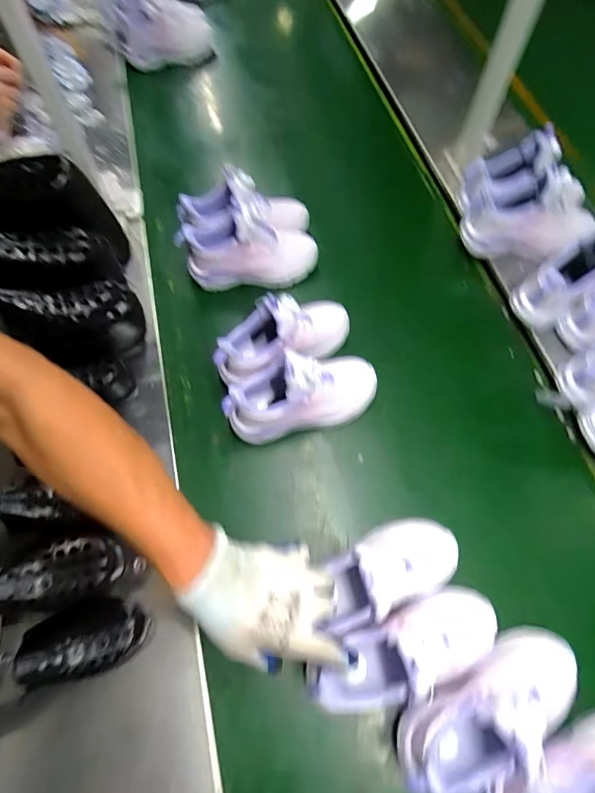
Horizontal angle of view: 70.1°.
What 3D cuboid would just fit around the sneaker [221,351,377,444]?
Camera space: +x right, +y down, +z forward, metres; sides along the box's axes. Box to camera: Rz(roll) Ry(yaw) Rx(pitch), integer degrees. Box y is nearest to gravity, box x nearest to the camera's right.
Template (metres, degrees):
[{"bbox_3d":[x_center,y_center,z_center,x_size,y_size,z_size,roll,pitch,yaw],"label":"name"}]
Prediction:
[{"bbox_3d":[0.008,-0.007,0.580,0.209,0.128,0.084,-18,69,-6],"label":"sneaker"}]

